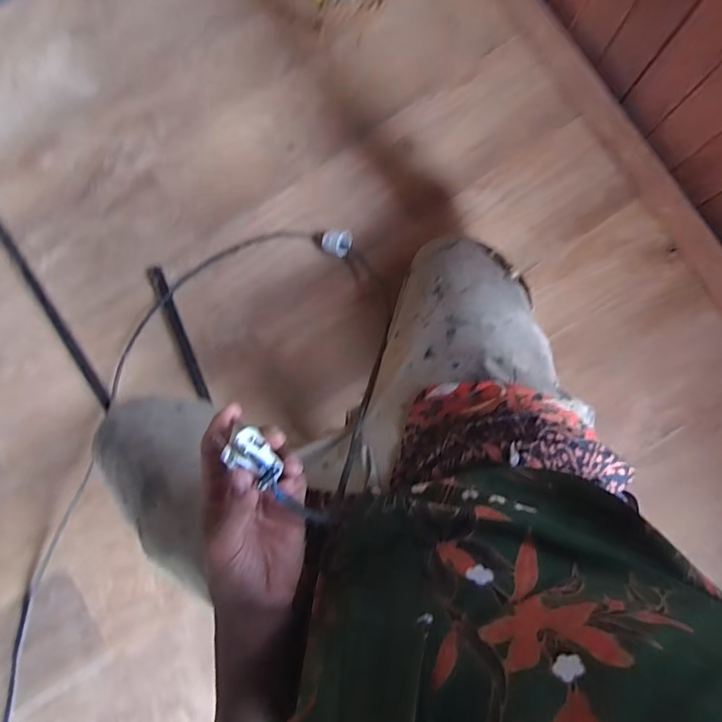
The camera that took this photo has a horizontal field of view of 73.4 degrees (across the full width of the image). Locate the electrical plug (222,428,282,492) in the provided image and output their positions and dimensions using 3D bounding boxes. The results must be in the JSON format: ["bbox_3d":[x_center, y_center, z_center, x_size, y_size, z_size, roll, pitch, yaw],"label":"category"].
[{"bbox_3d":[-0.077,0.072,0.351,0.025,0.017,0.042,-44,88,2],"label":"electrical plug"}]

